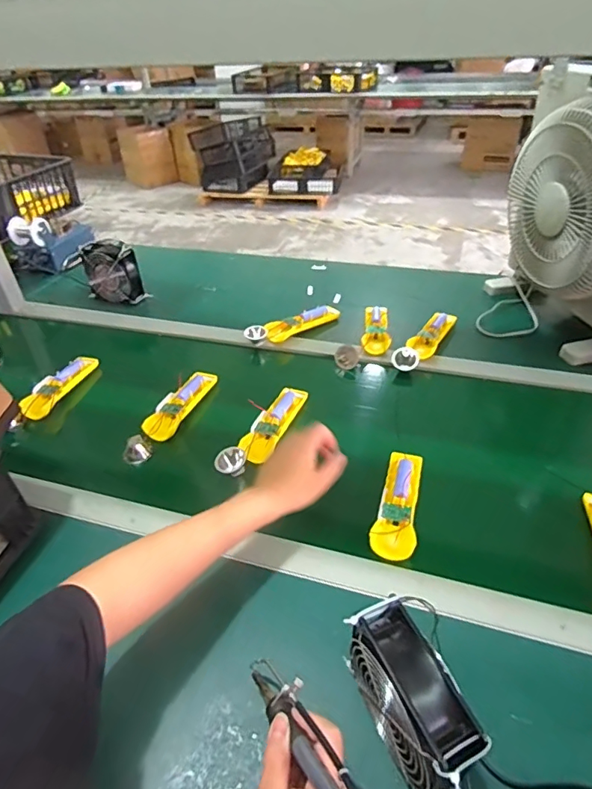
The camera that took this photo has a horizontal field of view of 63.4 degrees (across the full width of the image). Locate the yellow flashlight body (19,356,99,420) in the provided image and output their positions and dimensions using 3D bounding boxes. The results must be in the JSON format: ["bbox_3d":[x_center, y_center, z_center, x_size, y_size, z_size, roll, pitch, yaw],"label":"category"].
[{"bbox_3d":[-0.417,-0.016,0.839,0.051,0.023,0.163,7,40,13],"label":"yellow flashlight body"}]

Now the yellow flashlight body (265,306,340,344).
[{"bbox_3d":[0.018,-0.144,0.967,0.171,0.033,0.042,-25,44,-25],"label":"yellow flashlight body"}]

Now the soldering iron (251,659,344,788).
[{"bbox_3d":[0.006,0.248,0.349,0.029,0.017,0.186,-21,12,-20],"label":"soldering iron"}]

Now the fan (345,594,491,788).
[{"bbox_3d":[0.092,0.258,0.400,0.055,0.117,0.127,-19,41,-18],"label":"fan"}]

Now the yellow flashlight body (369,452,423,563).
[{"bbox_3d":[0.136,0.137,0.618,0.051,0.024,0.168,11,41,17],"label":"yellow flashlight body"}]

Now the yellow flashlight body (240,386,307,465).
[{"bbox_3d":[-0.033,0.040,0.745,0.043,0.022,0.171,14,42,21],"label":"yellow flashlight body"}]

